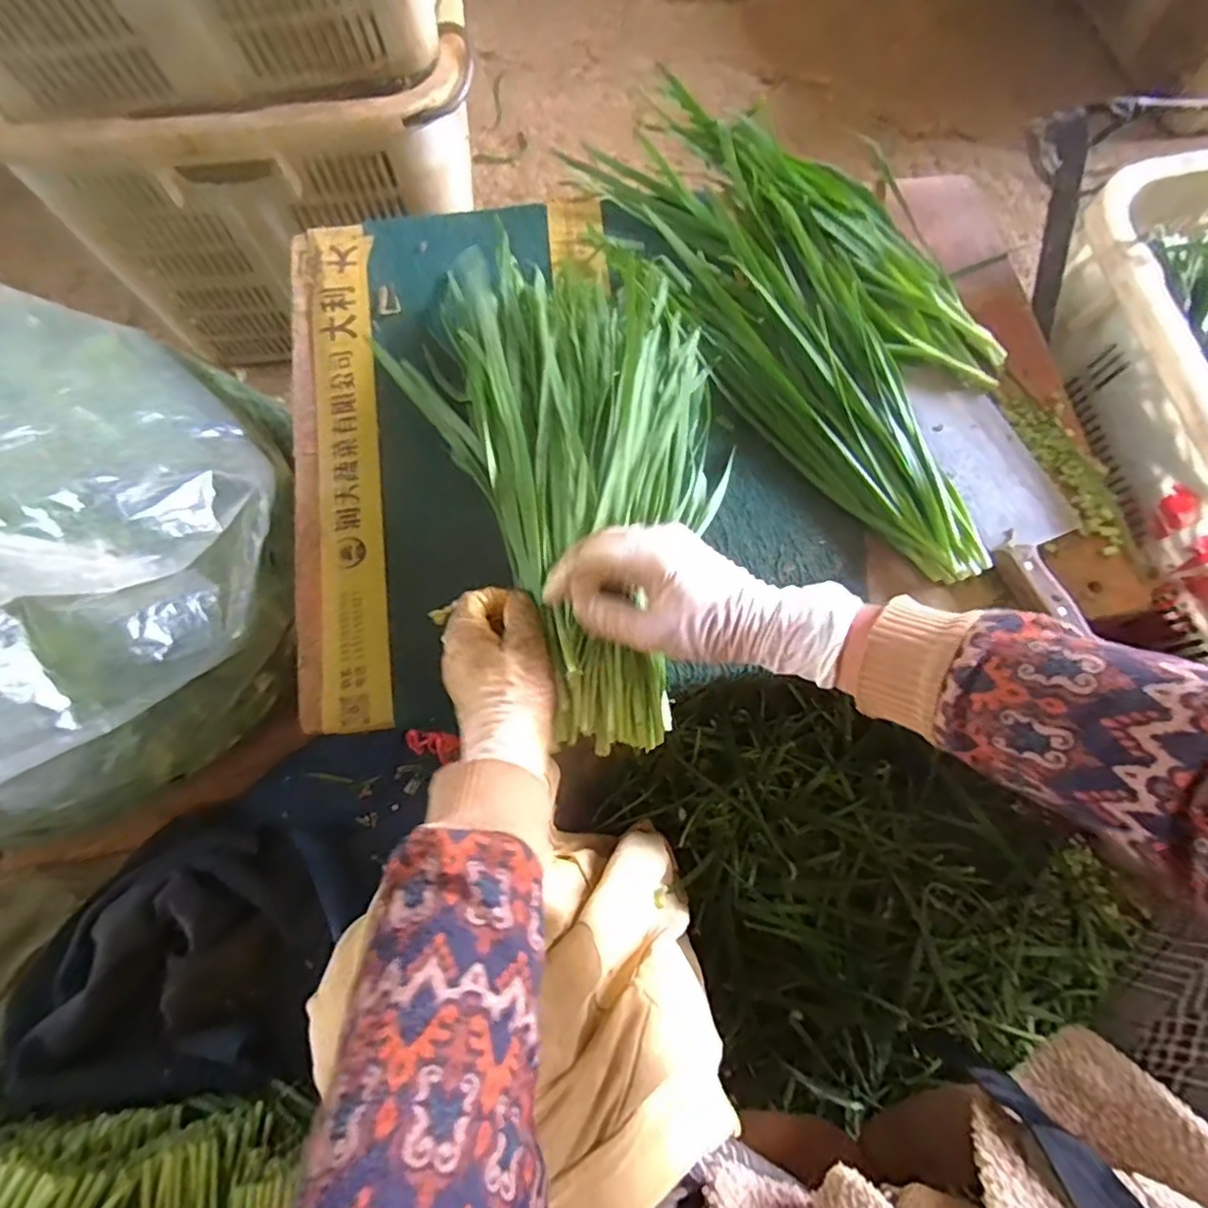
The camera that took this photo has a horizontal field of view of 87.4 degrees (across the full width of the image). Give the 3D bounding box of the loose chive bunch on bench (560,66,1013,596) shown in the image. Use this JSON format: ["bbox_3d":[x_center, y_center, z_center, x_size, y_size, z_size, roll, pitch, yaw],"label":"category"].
[{"bbox_3d":[0.188,-0.278,0.580,0.264,0.044,0.562,-24,73,-9],"label":"loose chive bunch on bench"}]

